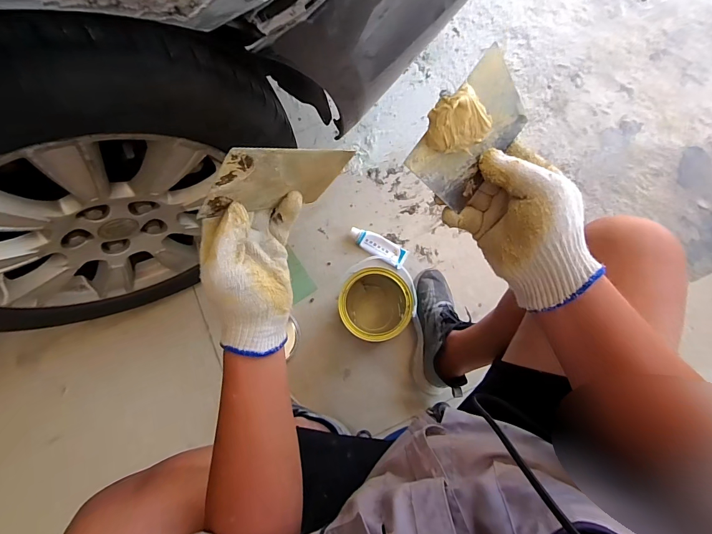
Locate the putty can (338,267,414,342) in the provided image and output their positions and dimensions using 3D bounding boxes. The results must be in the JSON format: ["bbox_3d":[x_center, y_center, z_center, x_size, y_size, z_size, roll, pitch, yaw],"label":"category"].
[{"bbox_3d":[0.042,0.090,0.819,0.147,0.149,0.149,0,77,0],"label":"putty can"}]

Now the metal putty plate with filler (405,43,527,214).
[{"bbox_3d":[0.103,-0.123,0.304,0.097,0.043,0.130,43,85,-22],"label":"metal putty plate with filler"}]

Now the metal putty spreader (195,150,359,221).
[{"bbox_3d":[-0.069,-0.084,0.353,0.155,0.080,0.007,-22,74,-50],"label":"metal putty spreader"}]

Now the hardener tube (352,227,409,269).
[{"bbox_3d":[0.057,-0.050,0.918,0.149,0.032,0.056,26,79,6],"label":"hardener tube"}]

